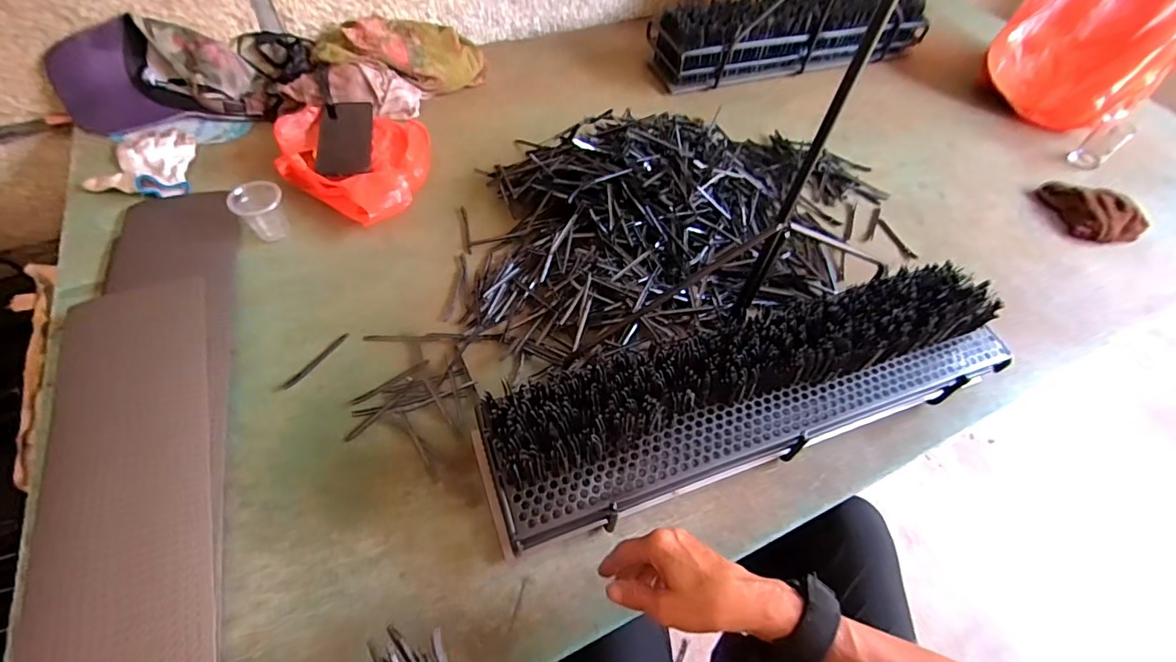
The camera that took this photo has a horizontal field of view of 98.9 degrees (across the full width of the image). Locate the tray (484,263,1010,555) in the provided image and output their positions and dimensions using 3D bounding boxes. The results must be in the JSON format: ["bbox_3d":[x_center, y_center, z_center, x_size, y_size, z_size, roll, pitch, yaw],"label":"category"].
[{"bbox_3d":[0.184,0.066,0.551,0.588,0.114,0.142,-15,58,-15],"label":"tray"}]

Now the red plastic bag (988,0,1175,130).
[{"bbox_3d":[0.942,-0.544,0.923,0.285,0.247,0.280,-34,63,-23],"label":"red plastic bag"}]

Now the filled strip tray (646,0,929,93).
[{"bbox_3d":[0.423,-0.612,1.032,0.581,0.121,0.145,-9,57,-11],"label":"filled strip tray"}]

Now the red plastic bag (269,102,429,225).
[{"bbox_3d":[-0.358,-0.273,0.787,0.250,0.069,0.189,29,59,16],"label":"red plastic bag"}]

